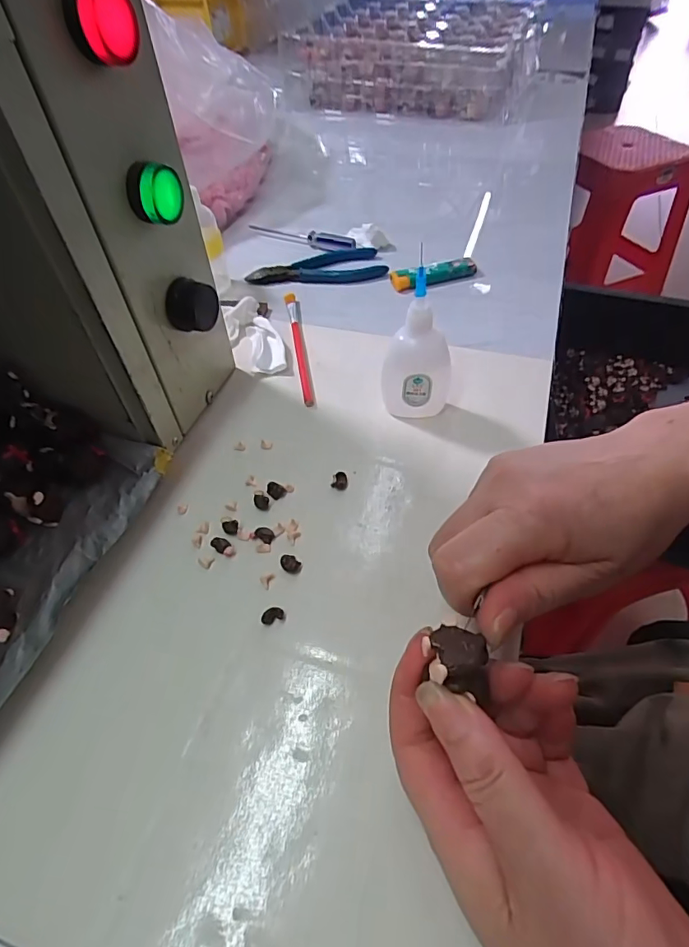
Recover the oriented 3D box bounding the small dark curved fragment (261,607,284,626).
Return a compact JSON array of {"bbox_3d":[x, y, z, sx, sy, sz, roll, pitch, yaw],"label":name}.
[{"bbox_3d":[-0.037,0.073,0.258,0.012,0.004,0.008,-20,53,-14],"label":"small dark curved fragment"}]

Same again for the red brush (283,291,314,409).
[{"bbox_3d":[-0.038,-0.107,0.411,0.011,0.006,0.147,-7,51,-4],"label":"red brush"}]

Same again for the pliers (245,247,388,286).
[{"bbox_3d":[-0.026,-0.195,0.483,0.128,0.011,0.049,-12,51,-8],"label":"pliers"}]

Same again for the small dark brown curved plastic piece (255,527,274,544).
[{"bbox_3d":[-0.047,0.035,0.290,0.012,0.004,0.008,27,56,22],"label":"small dark brown curved plastic piece"}]

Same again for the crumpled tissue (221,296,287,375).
[{"bbox_3d":[-0.074,-0.114,0.410,0.049,0.019,0.085,-14,52,-10],"label":"crumpled tissue"}]

